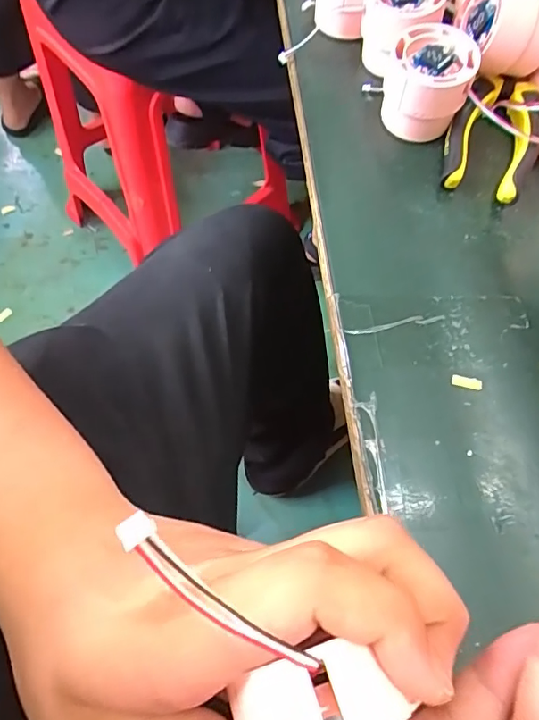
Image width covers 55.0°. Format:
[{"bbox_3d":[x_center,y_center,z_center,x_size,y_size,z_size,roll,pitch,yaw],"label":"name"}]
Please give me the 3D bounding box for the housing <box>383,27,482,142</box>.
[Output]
[{"bbox_3d":[0.100,-0.172,0.331,0.052,0.051,0.050,14,65,6],"label":"housing"}]

